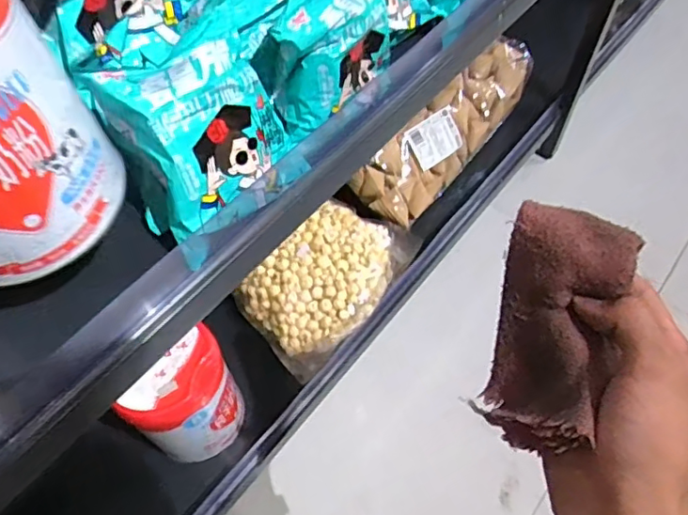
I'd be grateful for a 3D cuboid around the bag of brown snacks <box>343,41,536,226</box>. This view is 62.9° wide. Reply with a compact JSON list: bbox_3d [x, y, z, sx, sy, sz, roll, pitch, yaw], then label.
[{"bbox_3d":[0.186,-0.218,0.965,0.104,0.108,0.400,38,65,22],"label":"bag of brown snacks"}]

